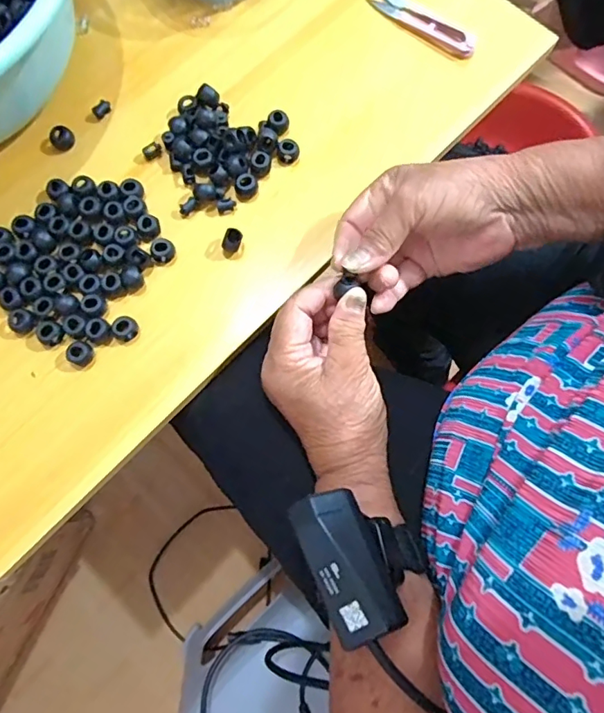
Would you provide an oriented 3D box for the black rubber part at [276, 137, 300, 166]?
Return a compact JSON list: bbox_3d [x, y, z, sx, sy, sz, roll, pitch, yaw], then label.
[{"bbox_3d":[-0.011,-0.160,0.388,0.018,0.012,0.016,5,74,0],"label":"black rubber part"}]

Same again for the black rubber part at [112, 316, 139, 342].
[{"bbox_3d":[-0.126,-0.020,0.355,0.015,0.012,0.017,36,77,9],"label":"black rubber part"}]

